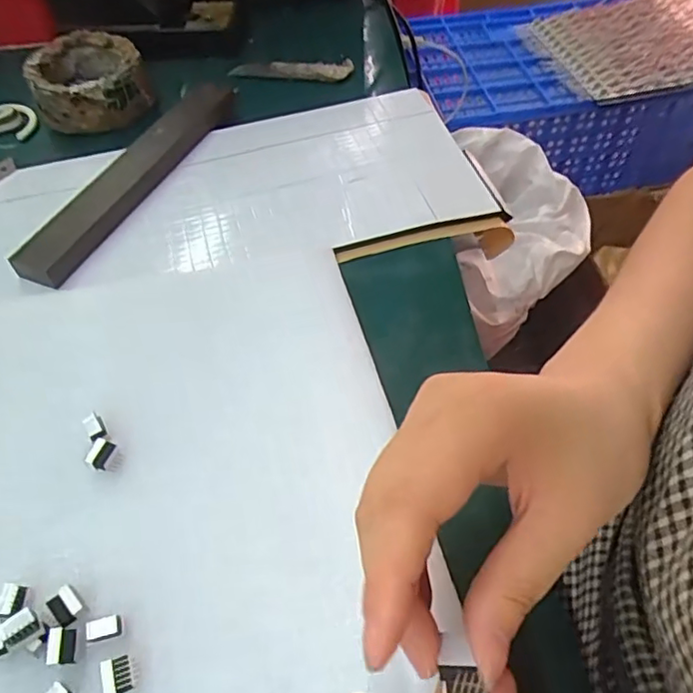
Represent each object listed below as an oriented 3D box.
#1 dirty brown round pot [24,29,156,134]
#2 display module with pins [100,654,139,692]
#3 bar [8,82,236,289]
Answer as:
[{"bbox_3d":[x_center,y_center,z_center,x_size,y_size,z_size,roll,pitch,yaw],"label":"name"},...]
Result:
[{"bbox_3d":[-0.200,-0.210,0.460,0.082,0.039,0.082,-20,55,-14],"label":"dirty brown round pot"},{"bbox_3d":[-0.083,0.120,0.216,0.011,0.009,0.013,-13,53,-8],"label":"display module with pins"},{"bbox_3d":[-0.140,-0.129,0.411,0.033,0.015,0.231,17,55,14],"label":"bar"}]

